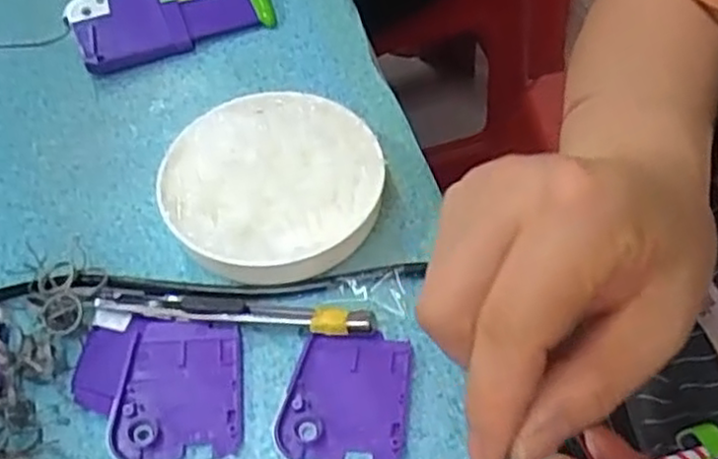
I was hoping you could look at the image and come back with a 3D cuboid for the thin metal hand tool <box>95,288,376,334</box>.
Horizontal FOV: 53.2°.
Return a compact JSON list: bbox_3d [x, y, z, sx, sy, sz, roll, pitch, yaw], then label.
[{"bbox_3d":[-0.057,0.038,0.326,0.126,0.011,0.013,4,56,6],"label":"thin metal hand tool"}]

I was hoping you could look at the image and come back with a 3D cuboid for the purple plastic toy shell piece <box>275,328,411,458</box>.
[{"bbox_3d":[-0.005,0.070,0.306,0.051,0.004,0.057,5,56,6],"label":"purple plastic toy shell piece"}]

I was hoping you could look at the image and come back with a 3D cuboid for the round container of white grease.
[{"bbox_3d":[-0.042,-0.021,0.356,0.103,0.026,0.103,-1,55,2],"label":"round container of white grease"}]

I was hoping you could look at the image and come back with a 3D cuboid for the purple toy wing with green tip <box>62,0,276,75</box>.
[{"bbox_3d":[-0.114,-0.131,0.444,0.120,0.024,0.049,-17,56,-9],"label":"purple toy wing with green tip"}]

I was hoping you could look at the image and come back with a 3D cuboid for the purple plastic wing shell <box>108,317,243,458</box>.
[{"bbox_3d":[-0.077,0.068,0.310,0.051,0.011,0.061,-3,55,1],"label":"purple plastic wing shell"}]

